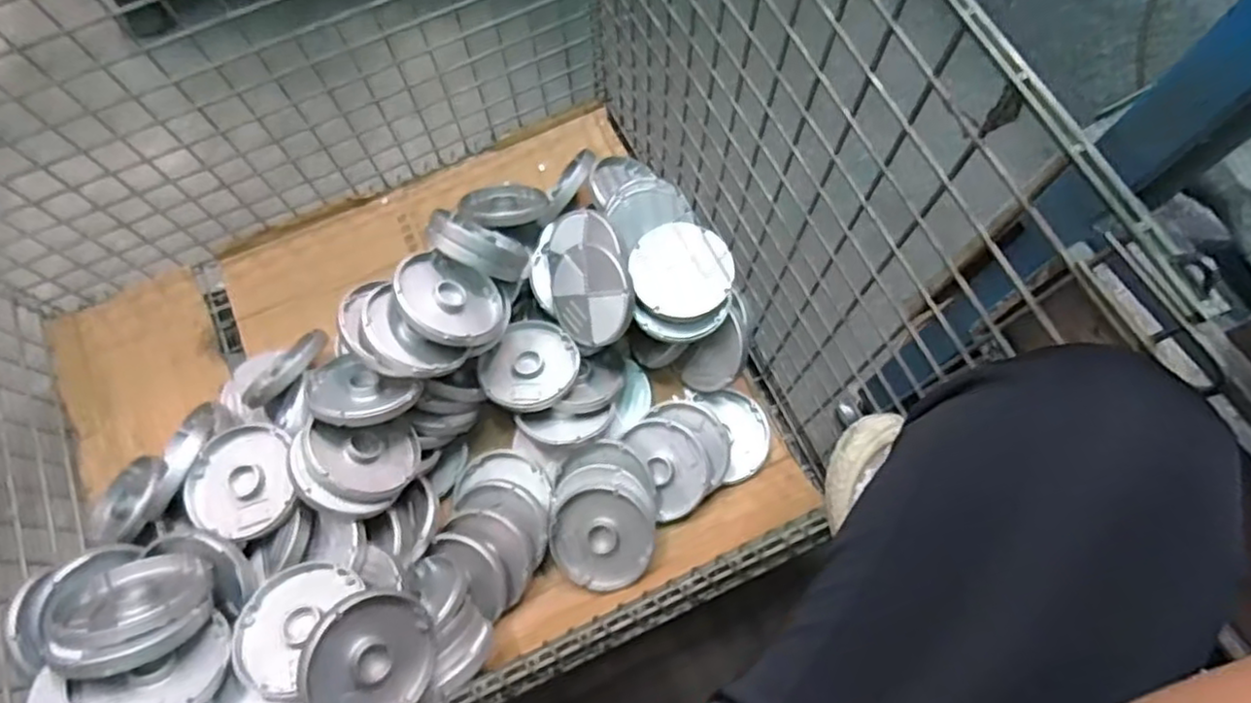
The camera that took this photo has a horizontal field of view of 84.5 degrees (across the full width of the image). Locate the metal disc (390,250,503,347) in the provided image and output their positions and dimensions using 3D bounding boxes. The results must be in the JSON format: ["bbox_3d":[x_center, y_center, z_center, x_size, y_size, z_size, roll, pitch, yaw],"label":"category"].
[{"bbox_3d":[-0.226,-0.066,0.883,0.144,0.020,0.133,23,43,-23],"label":"metal disc"}]

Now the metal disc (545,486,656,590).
[{"bbox_3d":[-0.031,0.247,0.916,0.137,0.010,0.133,0,92,14],"label":"metal disc"}]

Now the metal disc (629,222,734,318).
[{"bbox_3d":[0.075,-0.111,0.923,0.131,0.009,0.133,0,71,1],"label":"metal disc"}]

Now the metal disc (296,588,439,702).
[{"bbox_3d":[-0.260,0.318,0.716,0.142,0.013,0.134,10,74,-41],"label":"metal disc"}]

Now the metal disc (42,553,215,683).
[{"bbox_3d":[-0.520,0.269,0.725,0.149,0.162,0.040,-12,113,-27],"label":"metal disc"}]

